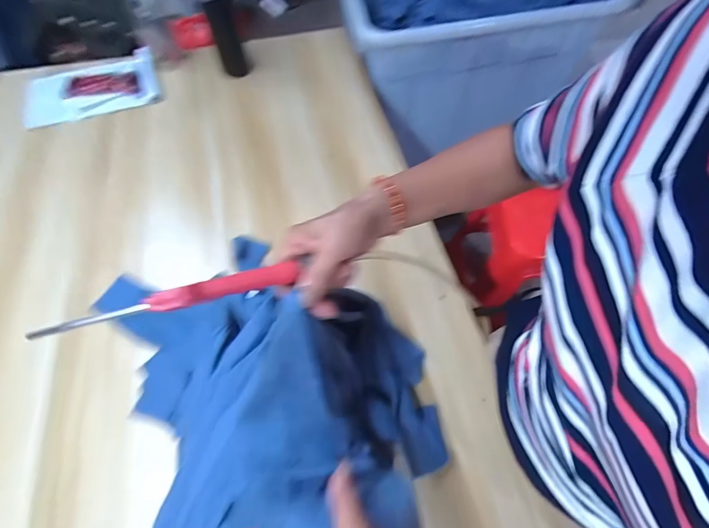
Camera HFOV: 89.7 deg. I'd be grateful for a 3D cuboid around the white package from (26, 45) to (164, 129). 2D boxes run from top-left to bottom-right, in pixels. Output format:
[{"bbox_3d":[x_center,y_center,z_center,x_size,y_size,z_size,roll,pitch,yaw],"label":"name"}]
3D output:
[{"bbox_3d":[-0.625,-0.427,0.857,0.282,0.025,0.202,-19,66,-16],"label":"white package"}]

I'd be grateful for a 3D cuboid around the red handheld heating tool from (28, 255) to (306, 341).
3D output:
[{"bbox_3d":[-0.143,0.026,0.295,0.196,0.015,0.016,-14,61,-22],"label":"red handheld heating tool"}]

